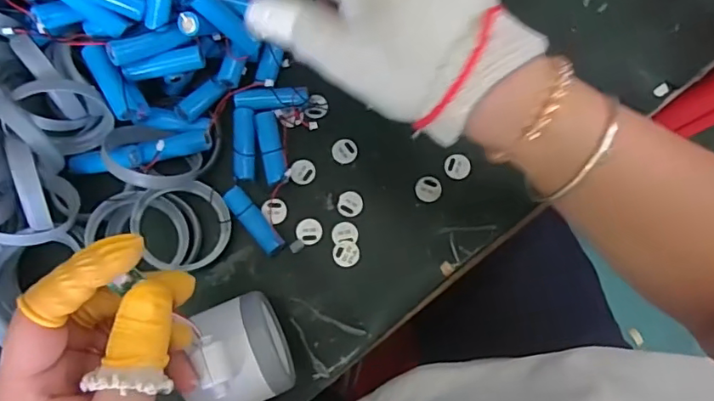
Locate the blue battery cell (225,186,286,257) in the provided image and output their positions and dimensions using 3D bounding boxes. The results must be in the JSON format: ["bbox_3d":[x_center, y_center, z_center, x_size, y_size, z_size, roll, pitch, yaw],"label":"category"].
[{"bbox_3d":[-0.065,0.013,0.344,0.013,0.014,0.050,-37,81,-7],"label":"blue battery cell"}]

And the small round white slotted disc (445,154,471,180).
[{"bbox_3d":[0.066,-0.022,0.356,0.016,0.004,0.016,0,79,0],"label":"small round white slotted disc"}]

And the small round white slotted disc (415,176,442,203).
[{"bbox_3d":[0.047,-0.008,0.354,0.017,0.004,0.017,0,79,0],"label":"small round white slotted disc"}]

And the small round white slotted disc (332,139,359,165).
[{"bbox_3d":[-0.008,-0.033,0.360,0.017,0.004,0.017,0,79,0],"label":"small round white slotted disc"}]

